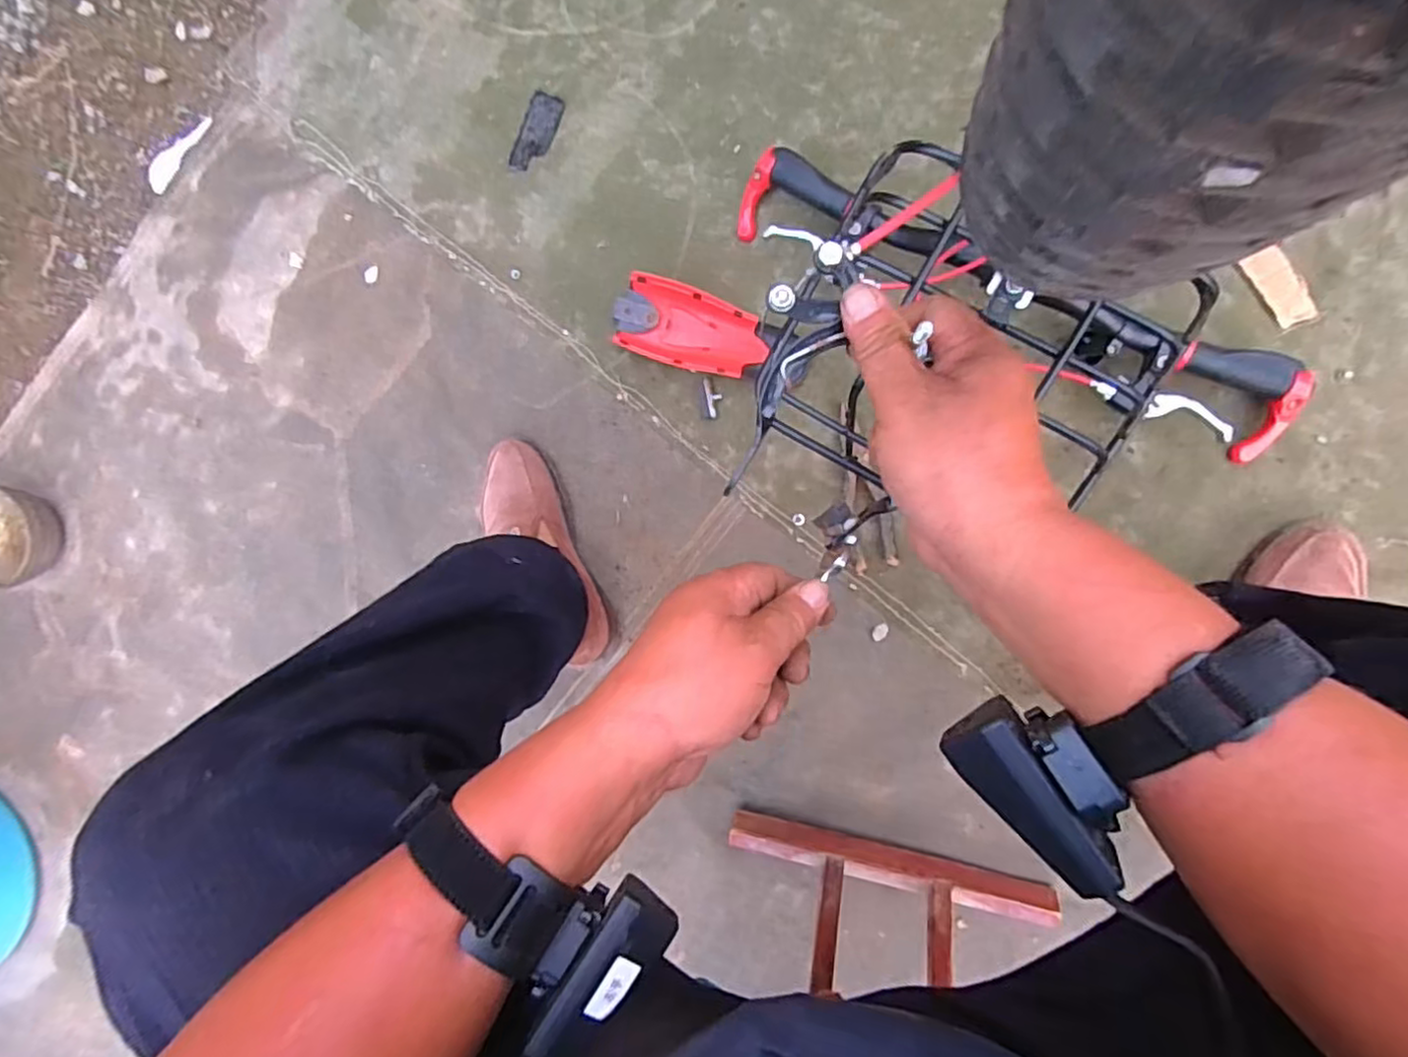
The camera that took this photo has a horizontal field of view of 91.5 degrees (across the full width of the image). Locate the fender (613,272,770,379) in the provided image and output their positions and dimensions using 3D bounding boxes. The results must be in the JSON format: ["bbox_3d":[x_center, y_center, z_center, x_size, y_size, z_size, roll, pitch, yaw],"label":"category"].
[{"bbox_3d":[-0.009,-0.206,0.714,0.149,0.034,0.079,17,93,11],"label":"fender"}]

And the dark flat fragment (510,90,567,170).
[{"bbox_3d":[-0.184,-0.433,0.751,0.037,0.004,0.081,27,94,10],"label":"dark flat fragment"}]

